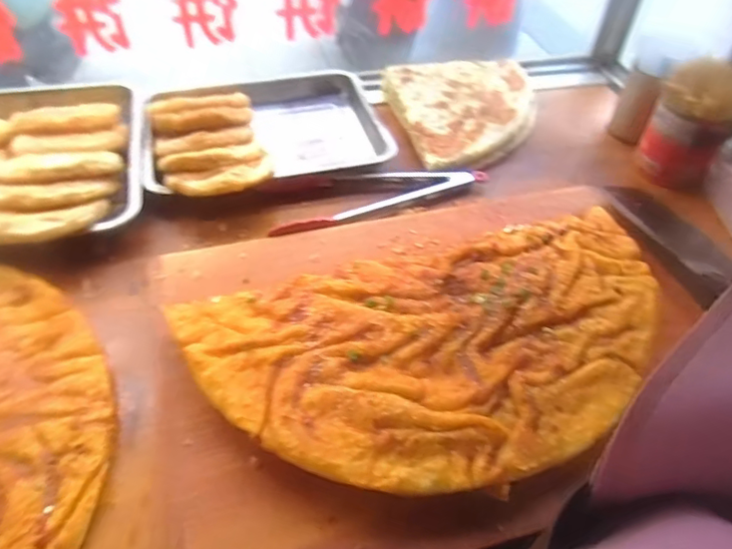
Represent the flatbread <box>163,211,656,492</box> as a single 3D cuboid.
[{"bbox_3d":[0.094,0.065,0.558,0.492,0.025,0.252,-14,53,-16],"label":"flatbread"}]

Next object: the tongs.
[{"bbox_3d":[0.018,-0.111,0.770,0.300,0.033,0.097,-11,48,-18],"label":"tongs"}]

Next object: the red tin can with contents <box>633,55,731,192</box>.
[{"bbox_3d":[0.460,-0.204,0.831,0.105,0.165,0.099,4,45,-4],"label":"red tin can with contents"}]

